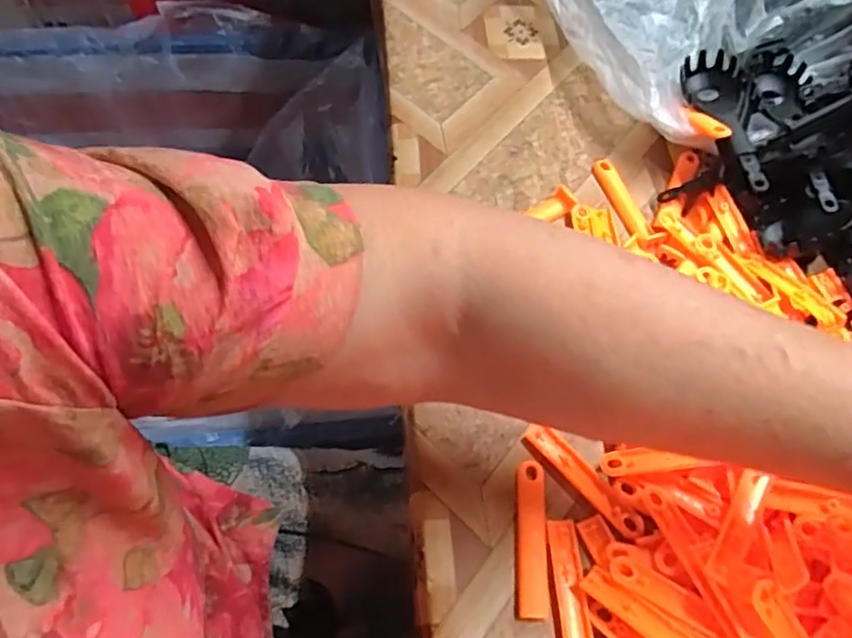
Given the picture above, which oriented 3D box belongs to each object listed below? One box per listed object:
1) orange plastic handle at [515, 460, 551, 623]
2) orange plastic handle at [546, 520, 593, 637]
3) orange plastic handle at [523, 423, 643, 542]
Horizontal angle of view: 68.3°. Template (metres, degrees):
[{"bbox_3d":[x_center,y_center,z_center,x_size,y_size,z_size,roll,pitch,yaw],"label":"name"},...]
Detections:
[{"bbox_3d":[0.054,0.112,0.321,0.016,0.006,0.077,4,62,0],"label":"orange plastic handle"},{"bbox_3d":[0.070,0.139,0.308,0.017,0.004,0.076,-2,62,-3],"label":"orange plastic handle"},{"bbox_3d":[0.085,0.086,0.336,0.014,0.004,0.074,-39,69,-20],"label":"orange plastic handle"}]

